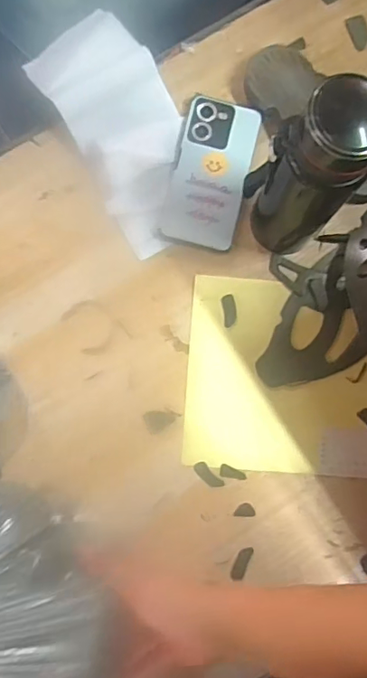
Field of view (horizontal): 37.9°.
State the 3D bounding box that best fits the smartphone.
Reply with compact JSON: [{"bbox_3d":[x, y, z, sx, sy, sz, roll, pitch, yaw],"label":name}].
[{"bbox_3d":[0.031,-0.181,0.578,0.079,0.013,0.165,14,82,-1],"label":"smartphone"}]

